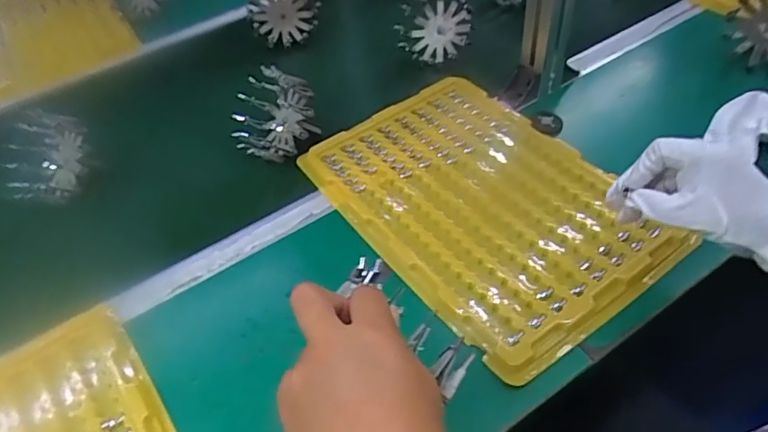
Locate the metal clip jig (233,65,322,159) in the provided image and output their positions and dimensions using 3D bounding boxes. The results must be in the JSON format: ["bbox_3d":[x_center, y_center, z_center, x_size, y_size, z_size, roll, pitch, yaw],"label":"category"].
[{"bbox_3d":[-0.137,-0.127,0.680,0.101,0.082,0.098,-16,48,-8],"label":"metal clip jig"}]

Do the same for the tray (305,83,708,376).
[{"bbox_3d":[0.108,-0.022,0.612,0.263,0.021,0.366,-30,51,-19],"label":"tray"}]

